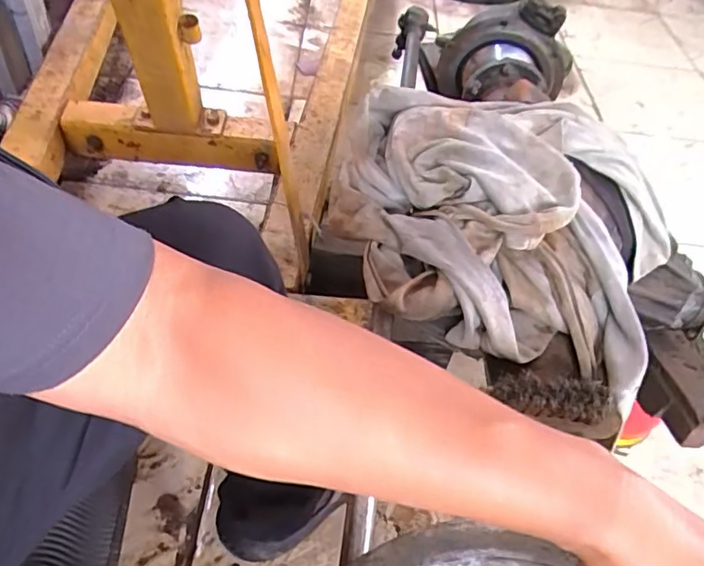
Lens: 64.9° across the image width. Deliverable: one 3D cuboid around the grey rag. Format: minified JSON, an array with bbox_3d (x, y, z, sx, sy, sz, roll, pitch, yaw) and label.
[{"bbox_3d":[0.133,-0.062,0.536,0.344,0.111,0.268,24,50,14],"label":"grey rag"}]

